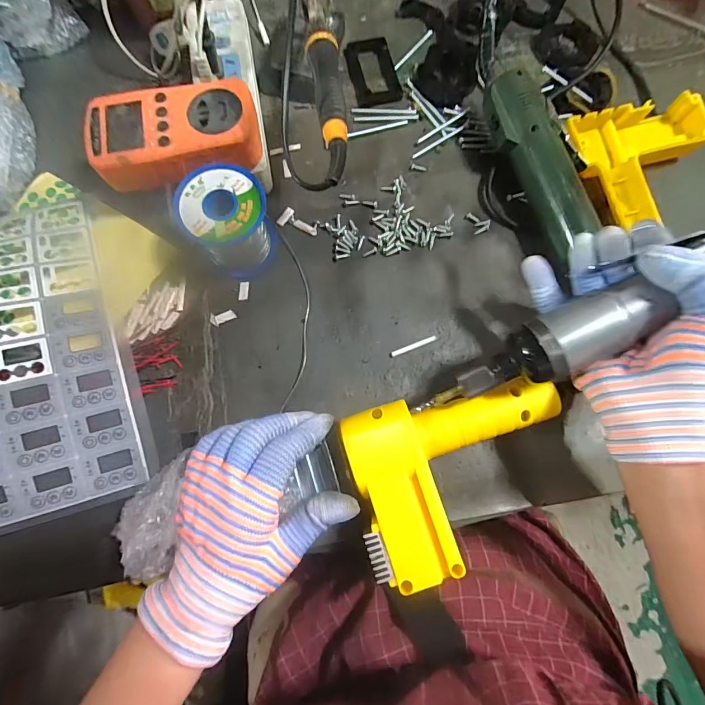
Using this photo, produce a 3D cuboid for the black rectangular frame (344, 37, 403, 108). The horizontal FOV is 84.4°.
[{"bbox_3d":[0.020,-0.282,0.390,0.045,0.004,0.078,-13,77,-4],"label":"black rectangular frame"}]

